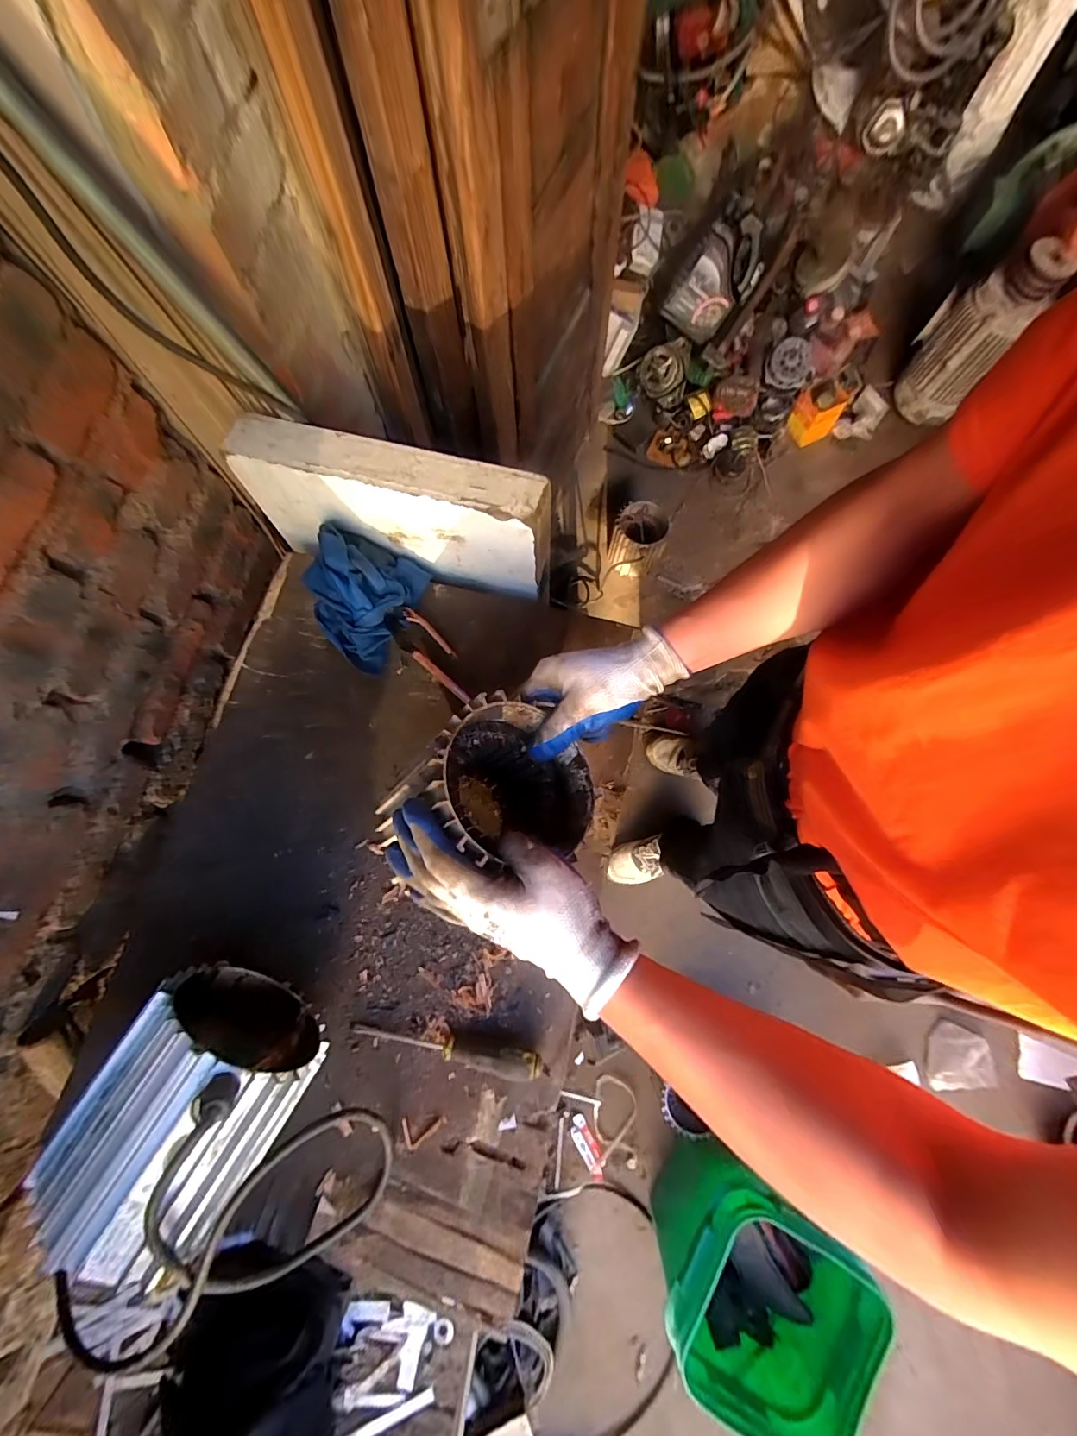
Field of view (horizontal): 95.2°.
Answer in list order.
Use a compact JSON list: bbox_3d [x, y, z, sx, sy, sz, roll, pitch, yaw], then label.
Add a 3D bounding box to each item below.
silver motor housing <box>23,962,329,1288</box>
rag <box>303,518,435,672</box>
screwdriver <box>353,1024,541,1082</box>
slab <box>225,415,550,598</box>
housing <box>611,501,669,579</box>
[{"bbox_3d":[-0.272,0.312,0.401,0.138,0.142,0.159,27,77,8],"label":"silver motor housing"},{"bbox_3d":[-0.211,-0.149,0.568,0.120,0.075,0.149,26,77,7],"label":"rag"},{"bbox_3d":[-0.090,0.319,0.471,0.182,0.027,0.023,6,76,3],"label":"screwdriver"},{"bbox_3d":[-0.158,-0.241,0.579,0.344,0.157,0.069,12,76,4],"label":"slab"},{"bbox_3d":[0.259,-0.460,1.304,0.129,0.180,0.134,0,75,1],"label":"housing"}]

